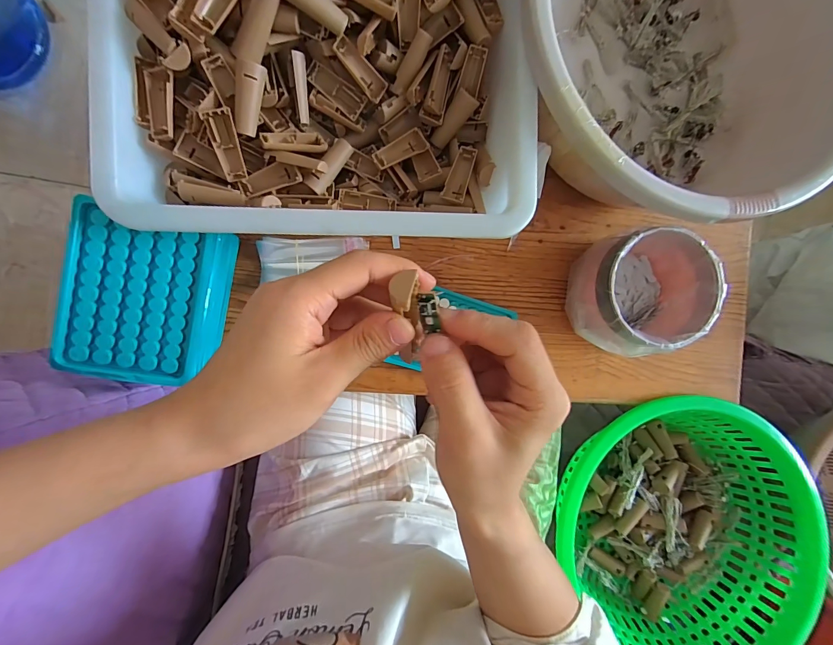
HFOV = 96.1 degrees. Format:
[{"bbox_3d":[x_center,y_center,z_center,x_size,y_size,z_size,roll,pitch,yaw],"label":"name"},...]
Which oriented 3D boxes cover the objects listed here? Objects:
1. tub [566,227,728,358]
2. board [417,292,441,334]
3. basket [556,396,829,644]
[{"bbox_3d":[0.232,-0.032,0.397,0.115,0.088,0.116,-4,91,-8],"label":"tub"},{"bbox_3d":[0.005,-0.004,0.165,0.008,0.005,0.021,-13,127,-8],"label":"board"},{"bbox_3d":[0.324,0.246,0.473,0.296,0.120,0.312,-37,96,-6],"label":"basket"}]

